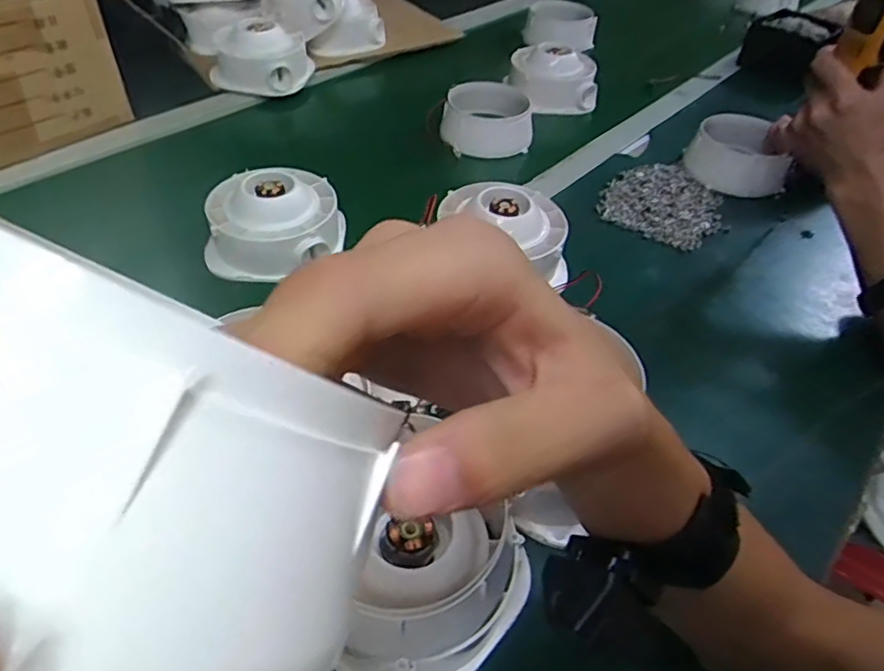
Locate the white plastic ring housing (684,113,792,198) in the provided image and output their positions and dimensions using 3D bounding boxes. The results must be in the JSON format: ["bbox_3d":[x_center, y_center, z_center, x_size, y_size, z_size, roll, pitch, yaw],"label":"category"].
[{"bbox_3d":[0.381,-0.232,0.752,0.118,0.063,0.113,25,50,18],"label":"white plastic ring housing"}]

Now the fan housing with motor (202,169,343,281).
[{"bbox_3d":[-0.172,-0.122,0.610,0.125,0.073,0.116,2,47,-2],"label":"fan housing with motor"}]

